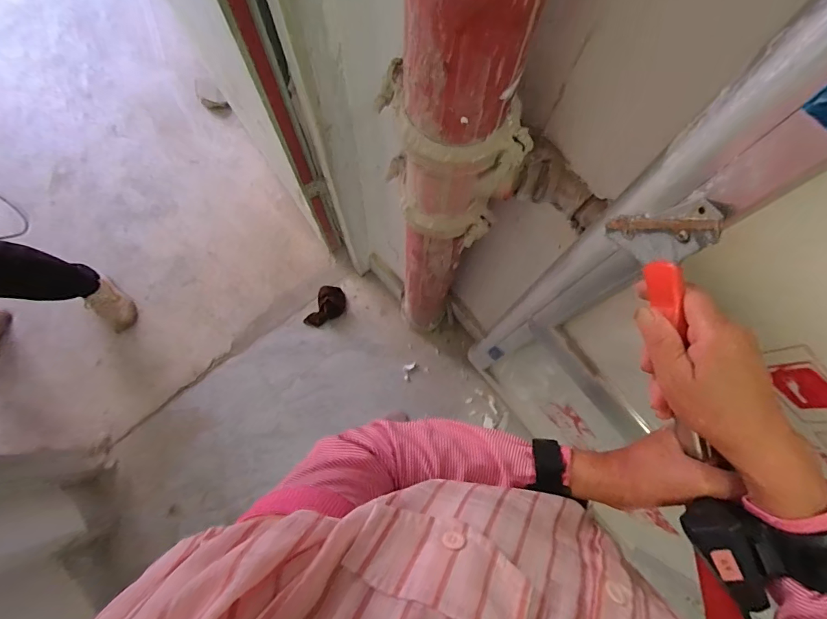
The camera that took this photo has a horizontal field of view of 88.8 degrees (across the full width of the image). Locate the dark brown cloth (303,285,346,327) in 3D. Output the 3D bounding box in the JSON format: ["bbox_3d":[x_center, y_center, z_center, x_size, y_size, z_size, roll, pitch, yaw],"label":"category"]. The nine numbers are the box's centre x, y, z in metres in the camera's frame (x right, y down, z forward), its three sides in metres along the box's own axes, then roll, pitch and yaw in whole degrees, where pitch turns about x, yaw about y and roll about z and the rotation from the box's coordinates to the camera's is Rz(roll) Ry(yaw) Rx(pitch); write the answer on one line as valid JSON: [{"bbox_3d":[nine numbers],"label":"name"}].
[{"bbox_3d":[-0.277,-0.005,1.361,0.087,0.037,0.149,26,76,5],"label":"dark brown cloth"}]

